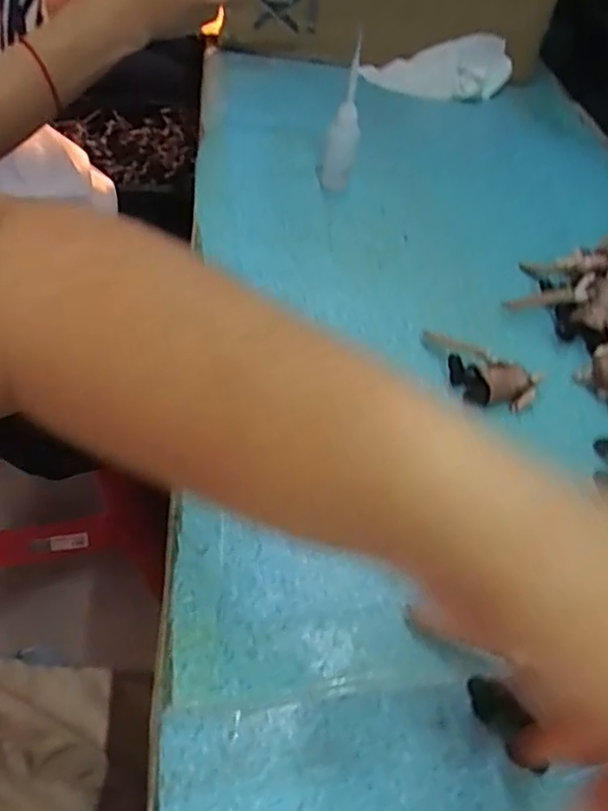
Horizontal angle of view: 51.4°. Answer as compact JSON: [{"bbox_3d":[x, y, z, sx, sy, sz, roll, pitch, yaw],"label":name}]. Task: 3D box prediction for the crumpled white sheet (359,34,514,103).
[{"bbox_3d":[0.152,-0.378,0.703,0.170,0.046,0.060,0,48,-10],"label":"crumpled white sheet"}]

